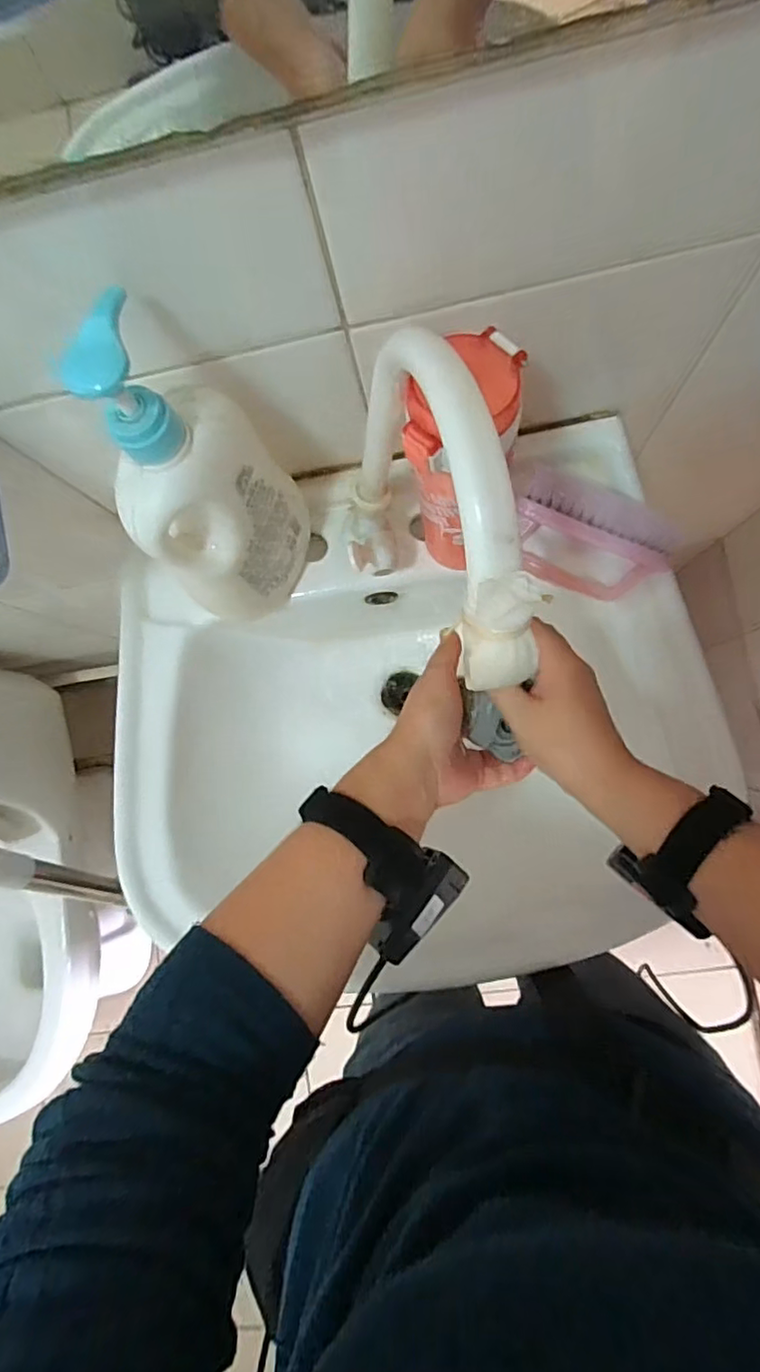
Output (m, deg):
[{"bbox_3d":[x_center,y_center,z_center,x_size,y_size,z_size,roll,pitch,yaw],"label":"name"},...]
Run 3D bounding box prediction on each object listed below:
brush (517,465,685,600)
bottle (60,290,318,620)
[{"bbox_3d":[0.167,-0.120,0.475,0.124,0.041,0.079,24,130,6],"label":"brush"},{"bbox_3d":[-0.113,-0.117,0.395,0.058,0.242,0.114,22,88,9],"label":"bottle"}]

